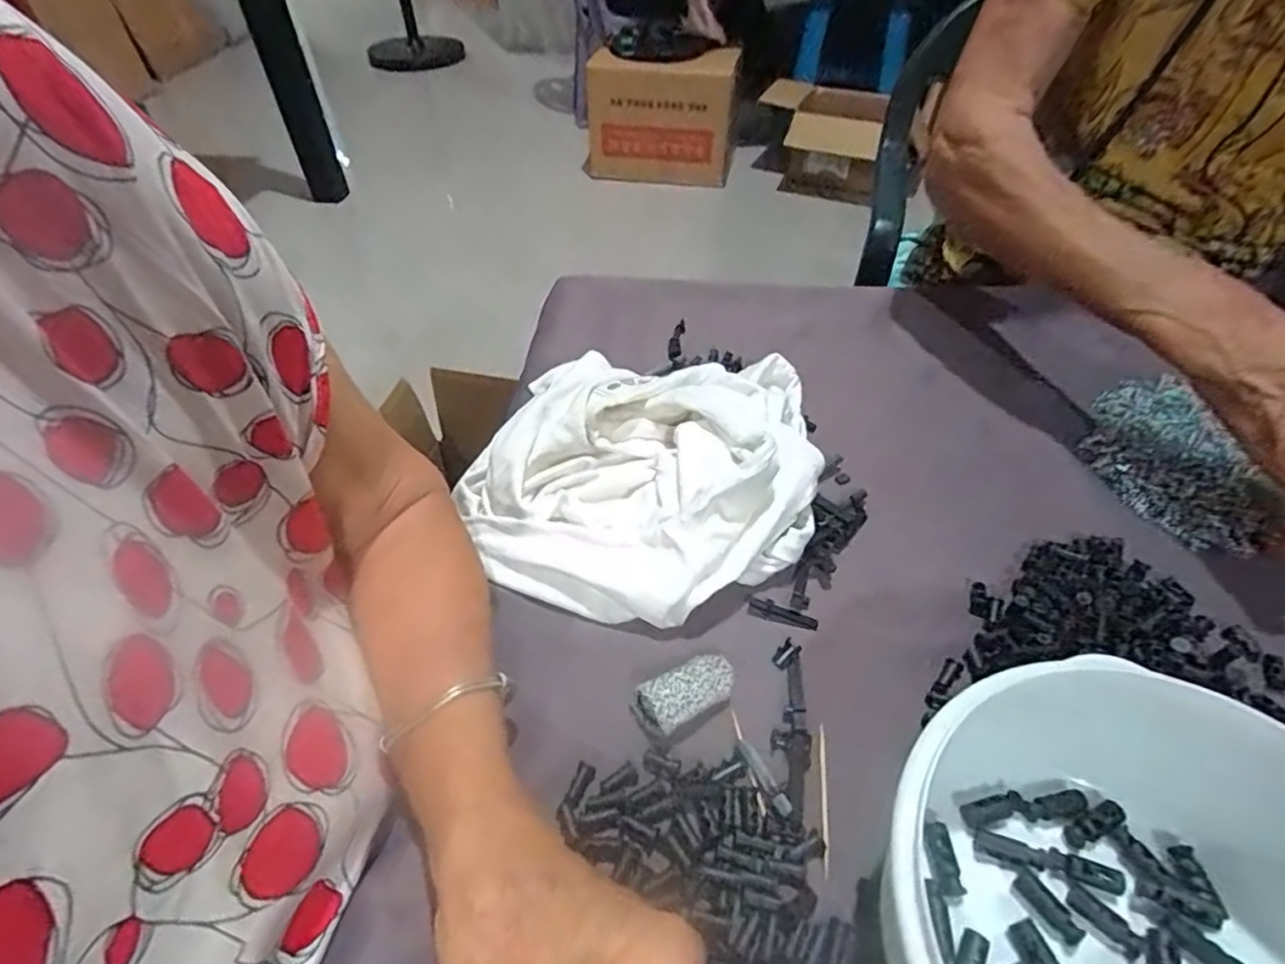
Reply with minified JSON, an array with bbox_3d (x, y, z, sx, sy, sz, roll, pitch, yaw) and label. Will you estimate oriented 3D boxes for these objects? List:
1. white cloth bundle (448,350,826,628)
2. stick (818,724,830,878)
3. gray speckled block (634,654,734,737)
[{"bbox_3d":[-0.006,-0.007,0.366,0.199,0.059,0.162,19,50,18],"label":"white cloth bundle"},{"bbox_3d":[0.077,0.131,0.269,0.004,0.004,0.058,5,48,8],"label":"stick"},{"bbox_3d":[0.021,0.096,0.297,0.044,0.015,0.026,-26,52,-22],"label":"gray speckled block"}]

